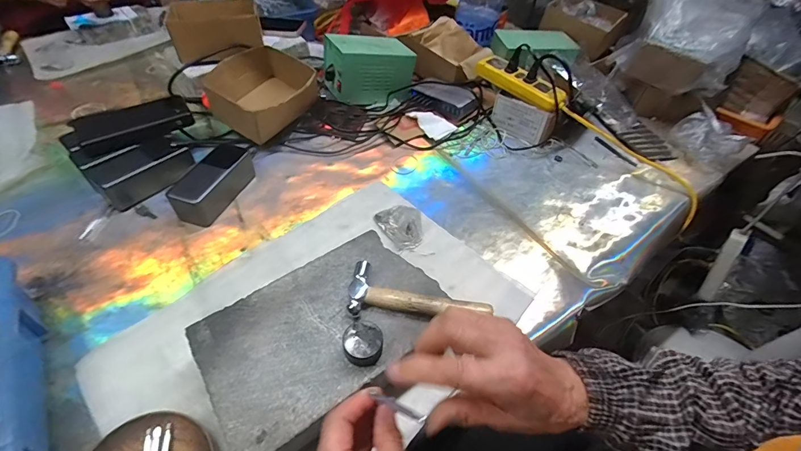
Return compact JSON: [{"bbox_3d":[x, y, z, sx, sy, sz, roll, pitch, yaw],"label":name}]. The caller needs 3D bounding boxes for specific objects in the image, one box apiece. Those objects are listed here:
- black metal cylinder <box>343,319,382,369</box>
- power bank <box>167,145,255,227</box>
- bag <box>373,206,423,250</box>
[{"bbox_3d":[-0.037,0.115,0.364,0.037,0.024,0.037,2,49,-2],"label":"black metal cylinder"},{"bbox_3d":[-0.272,-0.062,0.554,0.057,0.050,0.133,17,50,11],"label":"power bank"},{"bbox_3d":[0.004,-0.002,0.548,0.057,0.013,0.074,-30,57,-26],"label":"bag"}]

